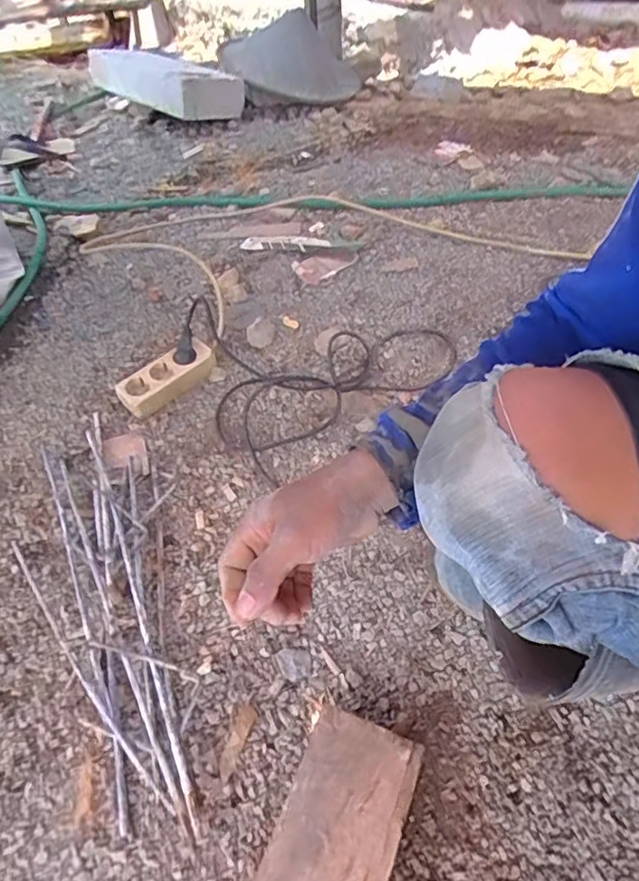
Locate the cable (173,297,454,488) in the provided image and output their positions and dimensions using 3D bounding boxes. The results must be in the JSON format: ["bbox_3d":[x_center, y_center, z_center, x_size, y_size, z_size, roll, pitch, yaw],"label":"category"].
[{"bbox_3d":[-0.038,-0.177,0.921,0.406,0.067,0.406,-32,54,-22],"label":"cable"}]

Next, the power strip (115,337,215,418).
[{"bbox_3d":[-0.237,-0.100,0.875,0.065,0.046,0.163,32,58,28],"label":"power strip"}]

